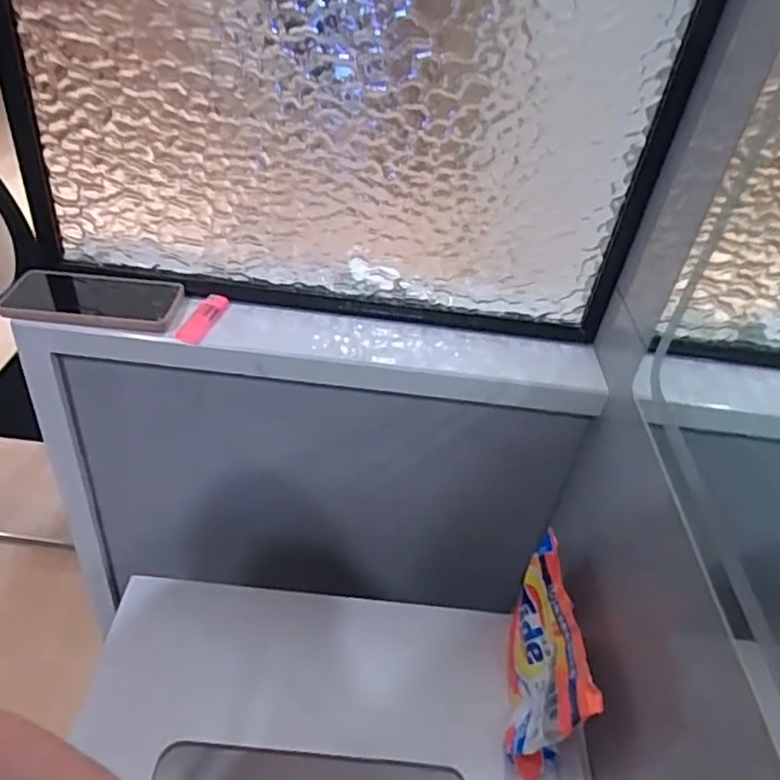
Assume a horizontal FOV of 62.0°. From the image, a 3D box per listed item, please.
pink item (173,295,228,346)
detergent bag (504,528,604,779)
[{"bbox_3d":[-0.192,-0.074,0.663,0.026,0.018,0.074,13,39,5],"label":"pink item"},{"bbox_3d":[0.148,0.265,0.645,0.044,0.167,0.177,6,39,0],"label":"detergent bag"}]

